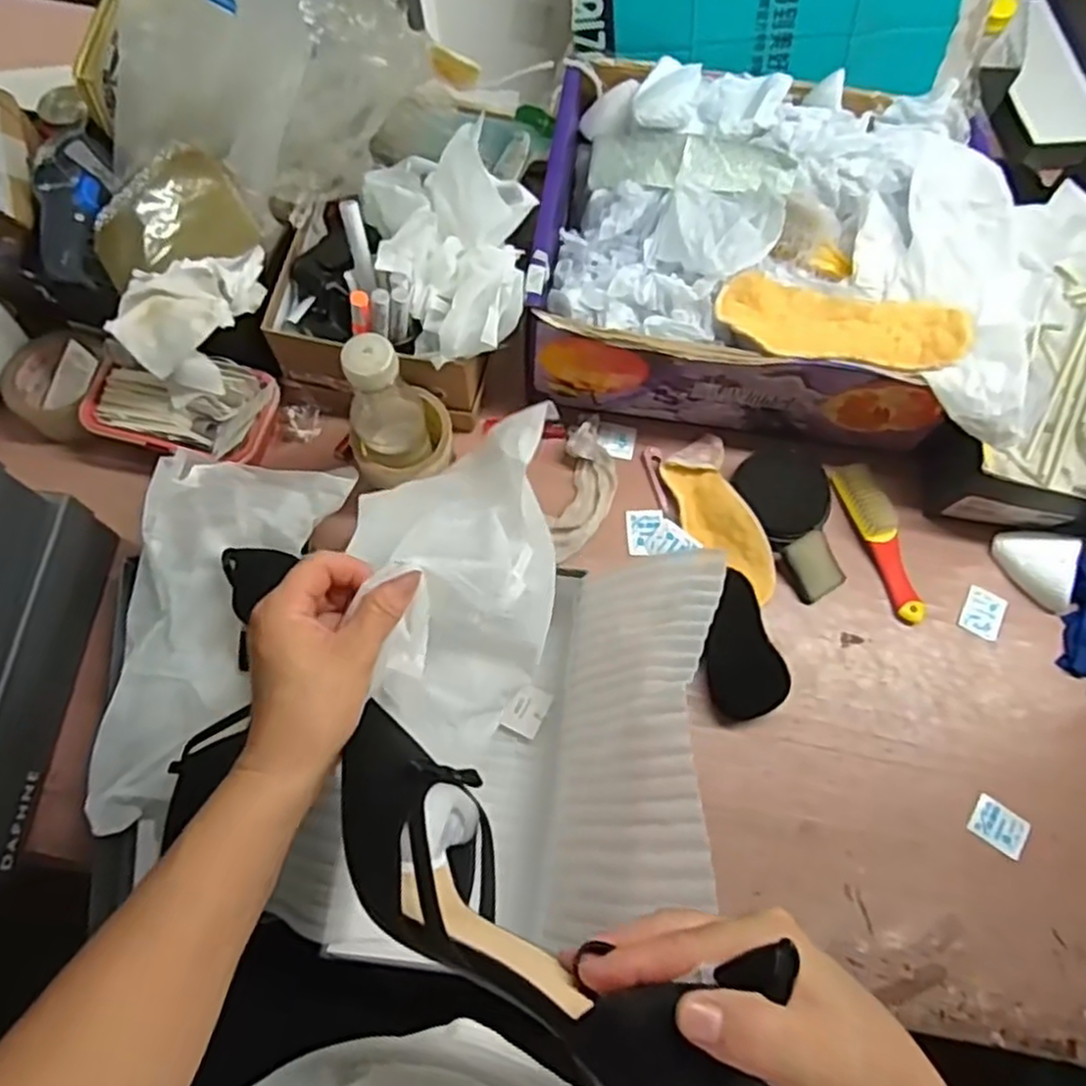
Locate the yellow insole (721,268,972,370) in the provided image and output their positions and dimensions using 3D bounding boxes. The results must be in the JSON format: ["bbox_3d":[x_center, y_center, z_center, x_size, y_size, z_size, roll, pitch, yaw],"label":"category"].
[{"bbox_3d":[0.248,-0.182,0.633,0.199,0.024,0.072,13,70,2],"label":"yellow insole"}]

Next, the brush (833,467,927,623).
[{"bbox_3d":[0.322,-0.004,0.713,0.036,0.025,0.157,-16,72,-8],"label":"brush"}]

